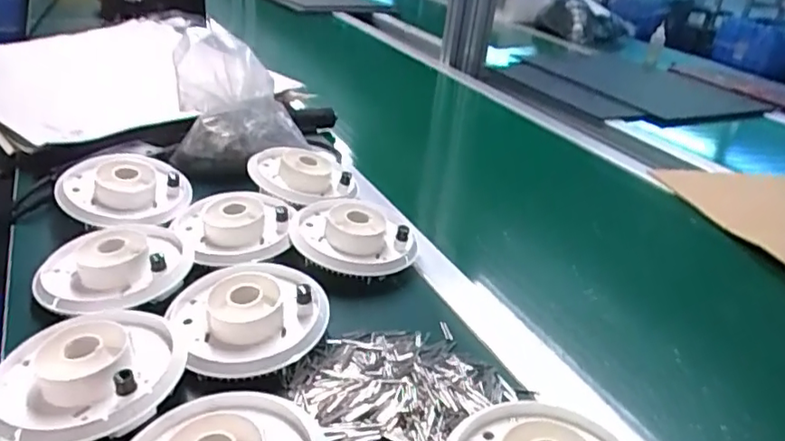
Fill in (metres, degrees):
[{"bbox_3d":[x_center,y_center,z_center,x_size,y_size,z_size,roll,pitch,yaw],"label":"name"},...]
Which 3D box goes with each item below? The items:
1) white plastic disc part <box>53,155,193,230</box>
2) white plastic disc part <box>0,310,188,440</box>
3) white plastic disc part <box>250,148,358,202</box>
[{"bbox_3d":[-0.272,-0.037,0.606,0.122,0.032,0.133,-8,31,-24],"label":"white plastic disc part"},{"bbox_3d":[-0.205,0.103,0.401,0.120,0.047,0.117,-5,30,-19],"label":"white plastic disc part"},{"bbox_3d":[-0.101,-0.049,0.666,0.120,0.034,0.112,3,29,-4],"label":"white plastic disc part"}]

